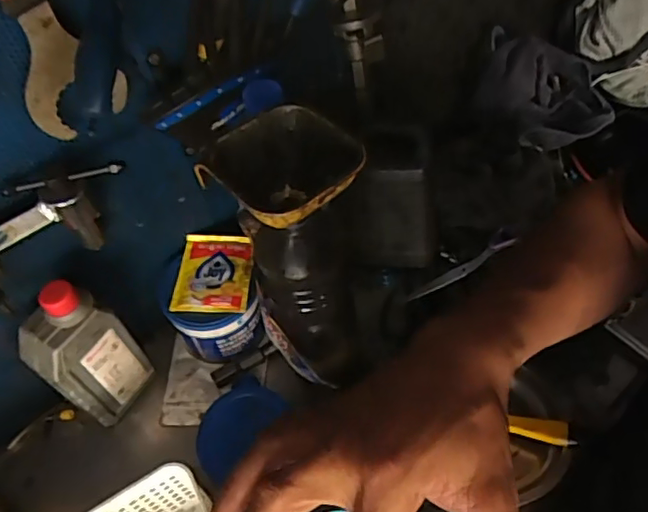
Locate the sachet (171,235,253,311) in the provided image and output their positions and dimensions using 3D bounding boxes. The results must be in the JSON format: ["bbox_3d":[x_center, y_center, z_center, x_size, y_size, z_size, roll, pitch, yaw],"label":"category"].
[{"bbox_3d":[-0.119,0.017,0.607,0.079,0.015,0.093,-2,53,7],"label":"sachet"}]

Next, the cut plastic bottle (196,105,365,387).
[{"bbox_3d":[-0.018,0.004,0.478,0.103,0.234,0.115,6,54,12],"label":"cut plastic bottle"}]

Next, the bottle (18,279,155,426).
[{"bbox_3d":[-0.238,0.095,0.560,0.052,0.169,0.083,27,61,25],"label":"bottle"}]

